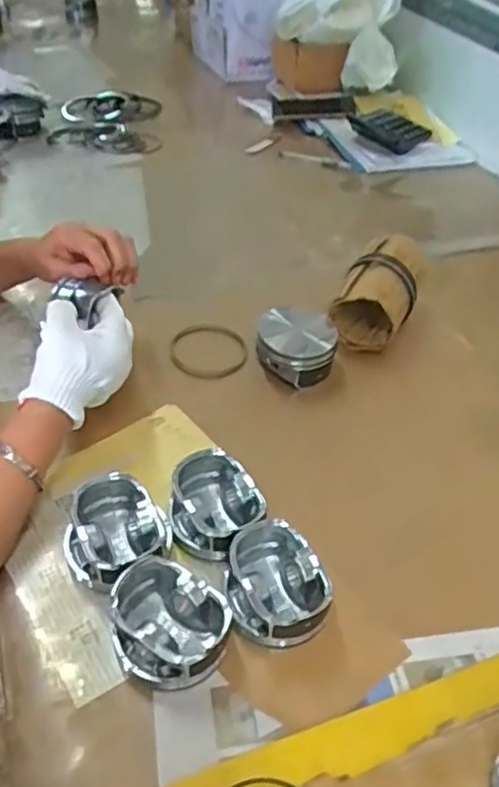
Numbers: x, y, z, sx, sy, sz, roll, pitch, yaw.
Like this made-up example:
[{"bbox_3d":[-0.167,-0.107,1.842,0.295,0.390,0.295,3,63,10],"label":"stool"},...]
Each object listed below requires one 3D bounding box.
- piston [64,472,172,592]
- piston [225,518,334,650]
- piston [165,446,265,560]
[{"bbox_3d":[-0.106,0.115,0.538,0.081,0.046,0.088,2,42,-2],"label":"piston"},{"bbox_3d":[0.018,0.150,0.516,0.074,0.047,0.091,-15,45,-19],"label":"piston"},{"bbox_3d":[-0.029,0.099,0.570,0.077,0.050,0.091,-9,44,-13],"label":"piston"}]

